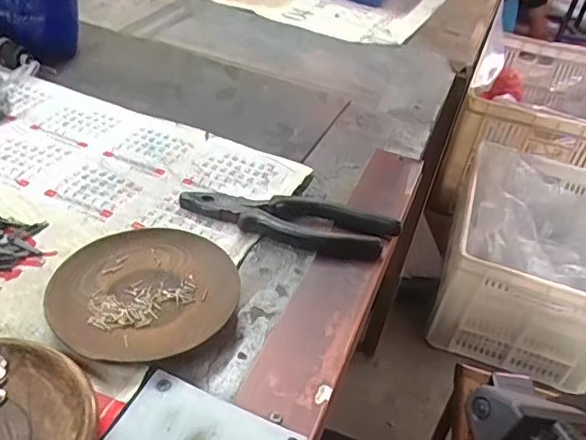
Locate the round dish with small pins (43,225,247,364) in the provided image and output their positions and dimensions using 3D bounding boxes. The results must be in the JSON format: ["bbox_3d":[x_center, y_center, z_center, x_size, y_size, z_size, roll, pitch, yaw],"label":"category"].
[{"bbox_3d":[-0.096,0.047,0.369,0.110,0.016,0.114,5,38,-4],"label":"round dish with small pins"}]

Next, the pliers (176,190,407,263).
[{"bbox_3d":[-0.004,-0.002,0.444,0.165,0.017,0.046,14,38,8],"label":"pliers"}]

